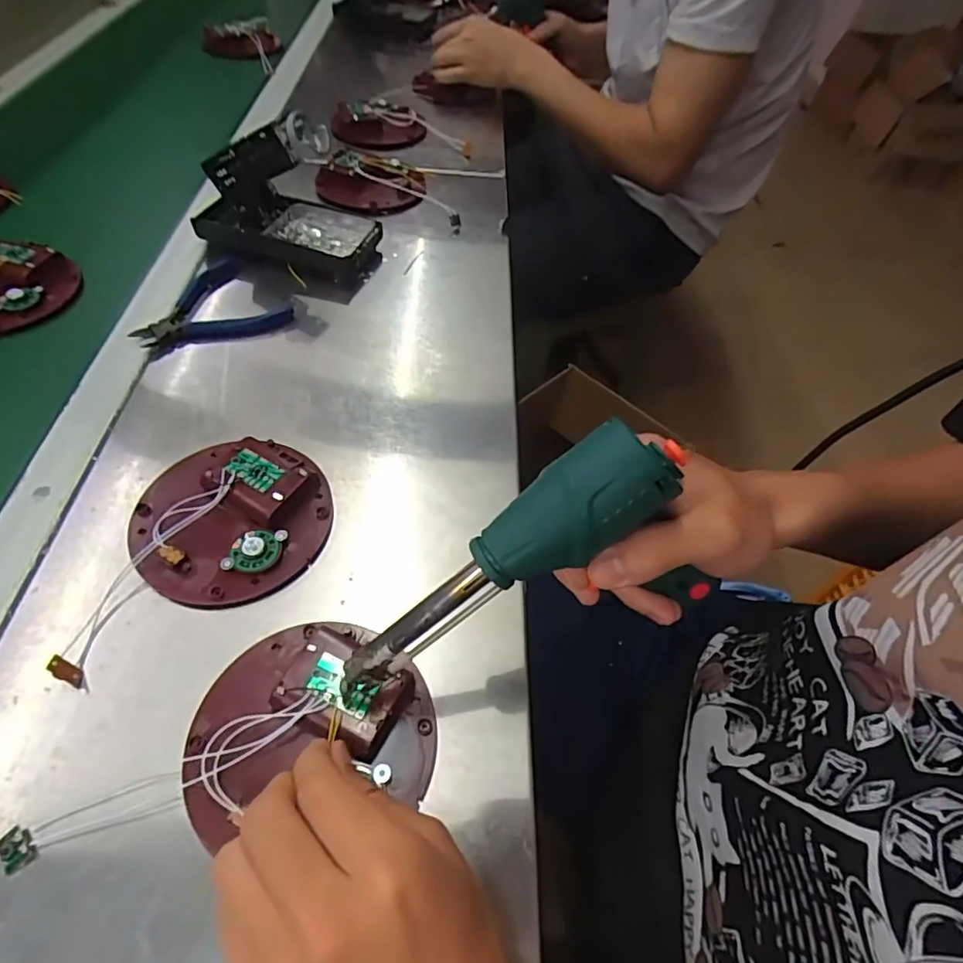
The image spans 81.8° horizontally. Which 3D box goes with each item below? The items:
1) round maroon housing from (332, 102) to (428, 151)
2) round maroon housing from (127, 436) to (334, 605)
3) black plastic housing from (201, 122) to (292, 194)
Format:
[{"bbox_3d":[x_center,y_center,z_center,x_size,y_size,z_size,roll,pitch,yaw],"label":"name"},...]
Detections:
[{"bbox_3d":[-0.134,-0.469,0.728,0.118,0.023,0.124,3,53,-4],"label":"round maroon housing"},{"bbox_3d":[-0.162,0.019,0.359,0.119,0.028,0.116,3,53,-4],"label":"round maroon housing"},{"bbox_3d":[-0.212,-0.288,0.504,0.093,0.035,0.015,-3,46,30],"label":"black plastic housing"}]

